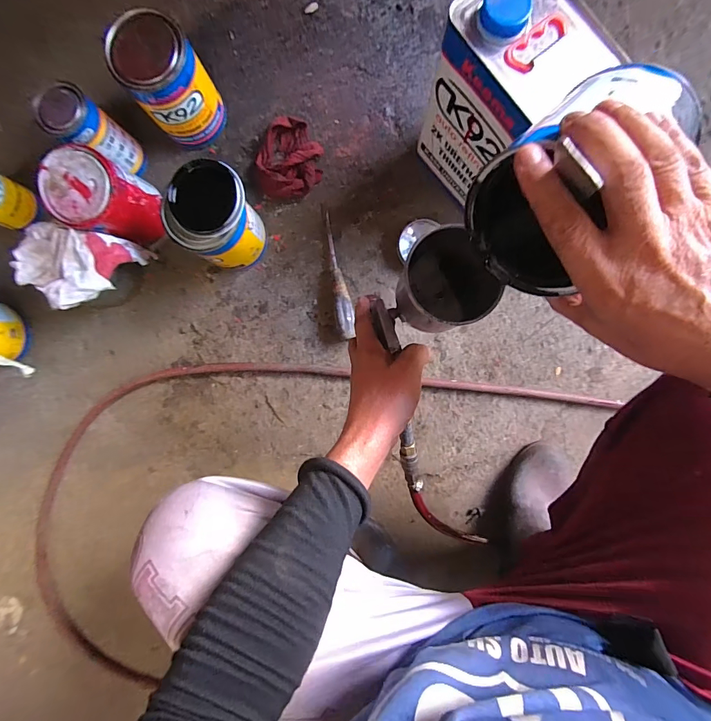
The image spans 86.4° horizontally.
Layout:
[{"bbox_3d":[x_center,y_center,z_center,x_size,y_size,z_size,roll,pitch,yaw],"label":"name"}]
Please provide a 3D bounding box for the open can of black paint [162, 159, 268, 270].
[{"bbox_3d":[-0.194,-0.197,0.548,0.099,0.149,0.101,0,91,2],"label":"open can of black paint"}]

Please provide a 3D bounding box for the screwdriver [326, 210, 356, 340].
[{"bbox_3d":[-0.026,-0.134,0.595,0.024,0.030,0.201,-9,91,2],"label":"screwdriver"}]

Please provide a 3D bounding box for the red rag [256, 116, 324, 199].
[{"bbox_3d":[-0.101,-0.318,0.598,0.098,0.030,0.115,19,92,2],"label":"red rag"}]

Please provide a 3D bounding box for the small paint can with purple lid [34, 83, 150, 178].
[{"bbox_3d":[-0.369,-0.320,0.546,0.066,0.134,0.066,0,91,2],"label":"small paint can with purple lid"}]

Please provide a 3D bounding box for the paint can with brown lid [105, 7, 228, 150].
[{"bbox_3d":[-0.262,-0.395,0.549,0.102,0.140,0.102,0,91,2],"label":"paint can with brown lid"}]

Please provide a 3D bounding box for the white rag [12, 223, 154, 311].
[{"bbox_3d":[-0.390,-0.128,0.541,0.150,0.063,0.111,9,92,2],"label":"white rag"}]

